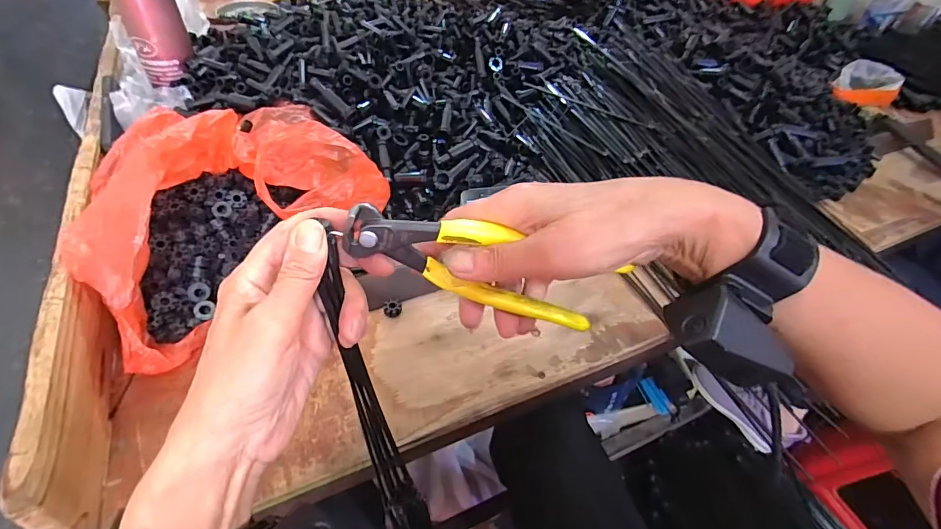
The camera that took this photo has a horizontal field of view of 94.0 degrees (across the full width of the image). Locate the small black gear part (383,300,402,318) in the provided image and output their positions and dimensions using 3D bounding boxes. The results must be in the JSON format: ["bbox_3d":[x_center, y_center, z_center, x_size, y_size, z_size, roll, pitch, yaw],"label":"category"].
[{"bbox_3d":[-0.082,0.047,0.465,0.019,0.014,0.017,-8,49,-13],"label":"small black gear part"}]

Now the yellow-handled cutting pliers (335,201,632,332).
[{"bbox_3d":[0.009,0.000,0.255,0.158,0.055,0.013,22,45,-15],"label":"yellow-handled cutting pliers"}]

